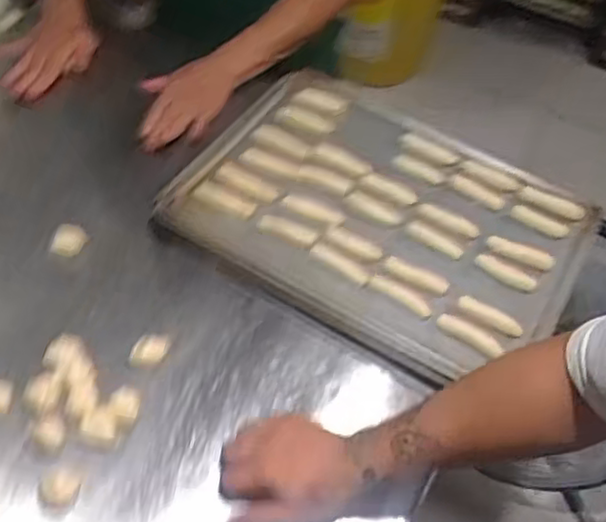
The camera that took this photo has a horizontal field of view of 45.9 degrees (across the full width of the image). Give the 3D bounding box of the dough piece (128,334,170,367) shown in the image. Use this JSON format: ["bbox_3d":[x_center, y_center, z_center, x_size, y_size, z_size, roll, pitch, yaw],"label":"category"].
[{"bbox_3d":[-0.171,0.099,0.802,0.028,0.016,0.048,40,59,23],"label":"dough piece"}]

